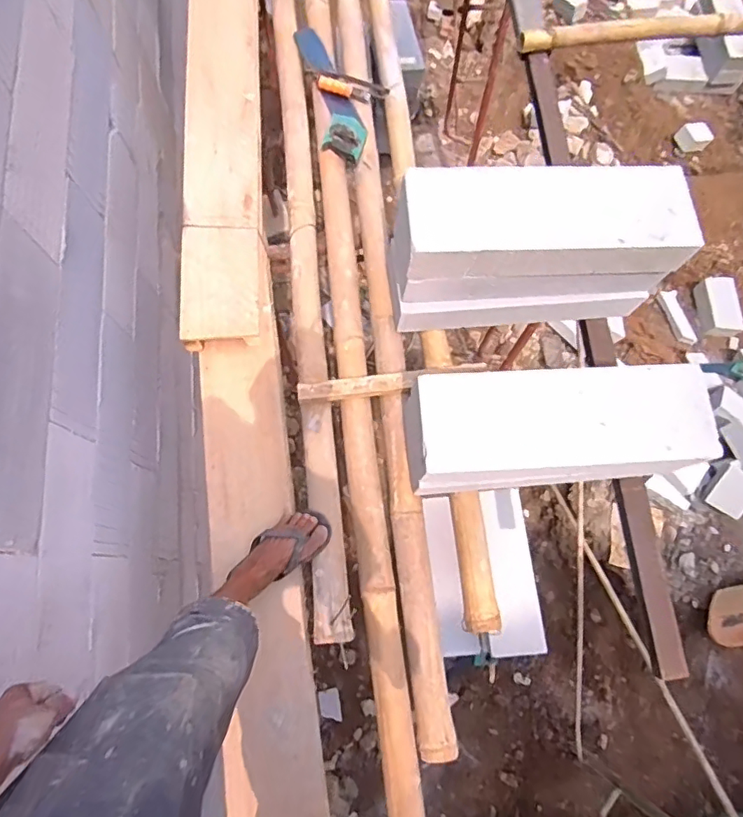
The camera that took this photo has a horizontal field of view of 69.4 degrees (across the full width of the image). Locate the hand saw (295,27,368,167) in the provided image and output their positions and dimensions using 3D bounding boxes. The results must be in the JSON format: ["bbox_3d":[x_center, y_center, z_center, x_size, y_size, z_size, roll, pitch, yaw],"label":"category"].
[{"bbox_3d":[-0.111,-0.890,1.494,0.118,0.035,0.487,-13,74,-5],"label":"hand saw"}]

